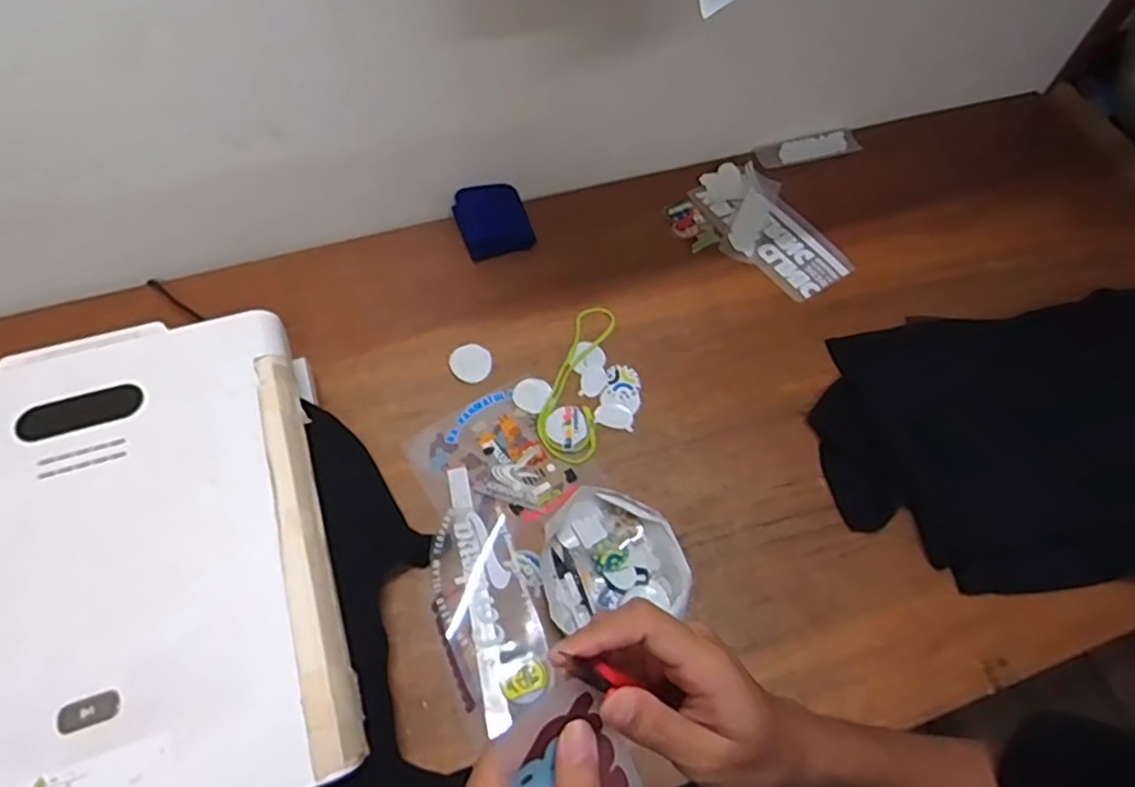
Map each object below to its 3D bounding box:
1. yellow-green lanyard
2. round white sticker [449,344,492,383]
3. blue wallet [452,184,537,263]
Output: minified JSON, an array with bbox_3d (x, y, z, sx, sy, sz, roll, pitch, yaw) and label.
[{"bbox_3d":[0.013,-0.020,0.930,0.081,0.009,0.249,9,61,3],"label":"yellow-green lanyard"},{"bbox_3d":[-0.138,-0.044,0.941,0.055,0.004,0.060,0,71,1],"label":"round white sticker"},{"bbox_3d":[-0.120,-0.277,1.051,0.106,0.029,0.136,-18,63,-12],"label":"blue wallet"}]

